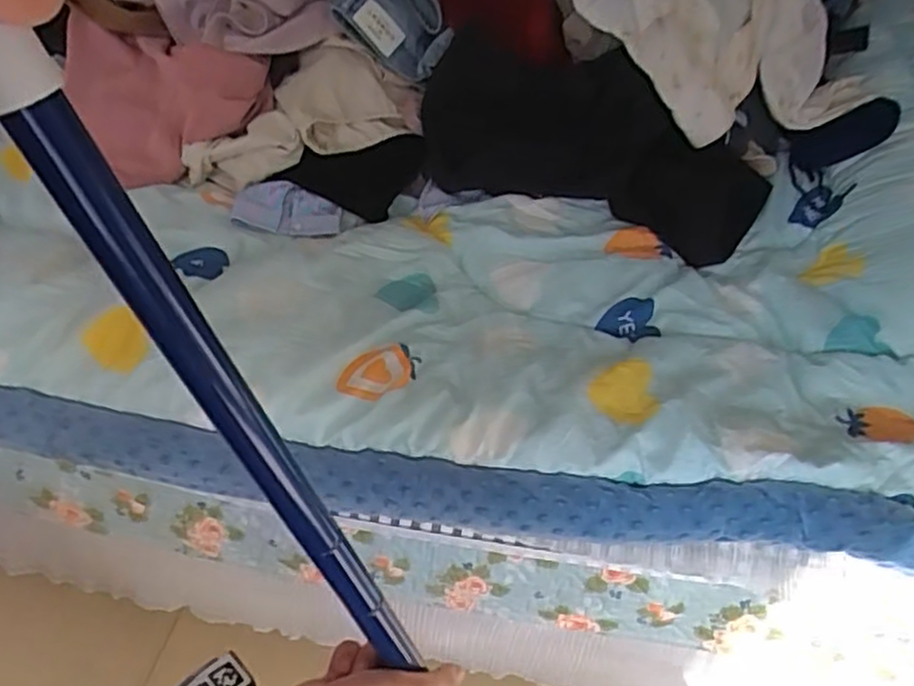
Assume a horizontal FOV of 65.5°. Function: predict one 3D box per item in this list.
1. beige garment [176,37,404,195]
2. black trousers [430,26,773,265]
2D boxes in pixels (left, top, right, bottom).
[{"bbox_3d":[-0.226,-0.306,0.992,0.319,0.075,0.155,-32,60,-9],"label":"beige garment"},{"bbox_3d":[0.179,-0.265,0.955,0.477,0.136,0.177,19,51,11],"label":"black trousers"}]

